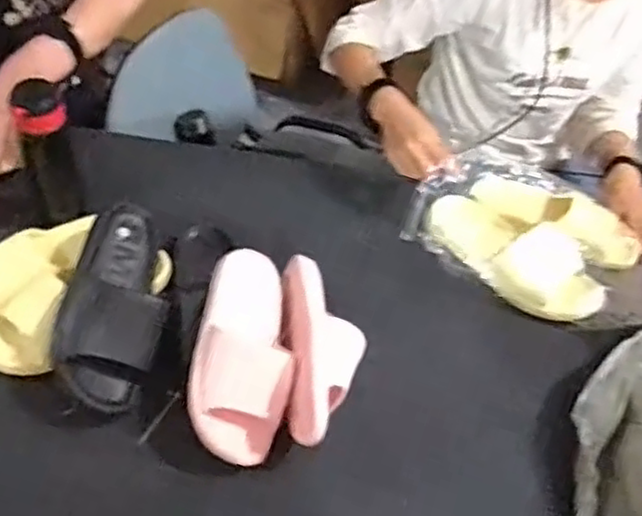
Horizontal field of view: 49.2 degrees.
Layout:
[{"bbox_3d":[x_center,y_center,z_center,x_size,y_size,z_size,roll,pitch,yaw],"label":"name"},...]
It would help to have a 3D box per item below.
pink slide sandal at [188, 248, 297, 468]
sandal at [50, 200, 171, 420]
[{"bbox_3d":[-0.083,0.099,0.798,0.105,0.065,0.249,7,49,1],"label":"pink slide sandal"},{"bbox_3d":[-0.239,0.037,0.832,0.112,0.071,0.281,21,50,-26],"label":"sandal"}]

